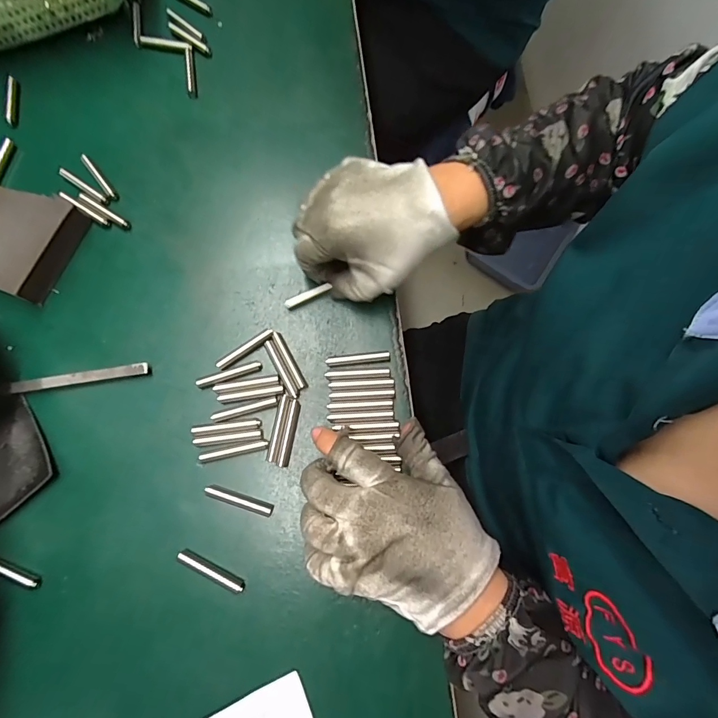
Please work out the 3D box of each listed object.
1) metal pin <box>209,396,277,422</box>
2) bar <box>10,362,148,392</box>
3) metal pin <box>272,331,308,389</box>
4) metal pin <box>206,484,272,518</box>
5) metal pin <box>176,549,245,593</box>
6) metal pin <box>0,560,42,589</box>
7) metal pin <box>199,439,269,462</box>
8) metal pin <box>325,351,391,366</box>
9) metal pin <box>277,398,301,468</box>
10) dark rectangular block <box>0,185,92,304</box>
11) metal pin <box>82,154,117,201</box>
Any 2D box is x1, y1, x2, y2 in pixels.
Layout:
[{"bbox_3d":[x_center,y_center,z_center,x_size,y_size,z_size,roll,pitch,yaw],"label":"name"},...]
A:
[{"bbox_3d":[-0.084,0.036,0.285,0.048,0.004,0.007,-17,77,-6],"label":"metal pin"},{"bbox_3d":[-0.204,0.014,0.287,0.094,0.006,0.009,-9,77,-4],"label":"bar"},{"bbox_3d":[-0.053,0.001,0.296,0.008,0.006,0.048,-28,79,-8],"label":"metal pin"},{"bbox_3d":[-0.084,0.099,0.272,0.048,0.010,0.008,18,76,3],"label":"metal pin"},{"bbox_3d":[-0.099,0.143,0.262,0.049,0.010,0.007,25,77,4],"label":"metal pin"},{"bbox_3d":[-0.235,0.140,0.257,0.052,0.006,0.005,21,77,3],"label":"metal pin"},{"bbox_3d":[-0.089,0.065,0.278,0.048,0.004,0.007,-13,77,-5],"label":"metal pin"},{"bbox_3d":[-0.001,0.000,0.296,0.048,0.005,0.008,-5,76,-3],"label":"metal pin"},{"bbox_3d":[-0.050,0.053,0.283,0.008,0.005,0.048,11,76,1],"label":"metal pin"},{"bbox_3d":[-0.262,-0.091,0.298,0.070,0.024,0.078,20,77,3],"label":"dark rectangular block"},{"bbox_3d":[-0.219,-0.154,0.327,0.006,0.007,0.049,-38,80,-10],"label":"metal pin"}]

